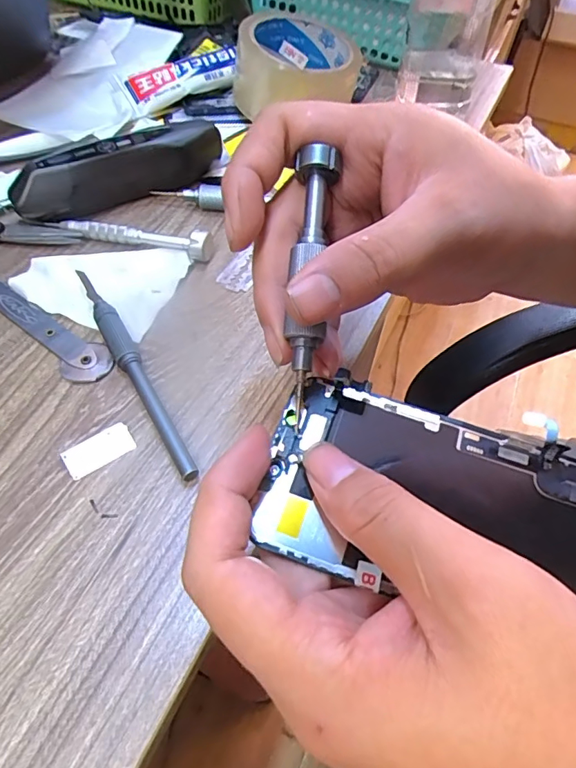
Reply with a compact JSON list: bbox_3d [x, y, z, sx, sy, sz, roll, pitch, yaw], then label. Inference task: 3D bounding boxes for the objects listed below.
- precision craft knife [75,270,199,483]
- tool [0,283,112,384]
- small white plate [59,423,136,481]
[{"bbox_3d":[-0.082,-0.010,0.256,0.012,0.012,0.149,-24,58,-20],"label":"precision craft knife"},{"bbox_3d":[-0.154,-0.043,0.281,0.144,0.004,0.024,34,58,20],"label":"tool"},{"bbox_3d":[-0.089,0.031,0.231,0.031,0.004,0.015,-29,60,-23],"label":"small white plate"}]

